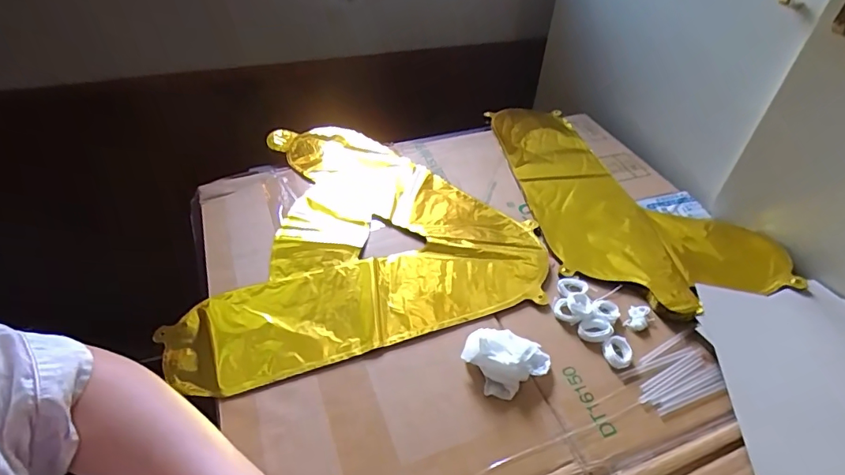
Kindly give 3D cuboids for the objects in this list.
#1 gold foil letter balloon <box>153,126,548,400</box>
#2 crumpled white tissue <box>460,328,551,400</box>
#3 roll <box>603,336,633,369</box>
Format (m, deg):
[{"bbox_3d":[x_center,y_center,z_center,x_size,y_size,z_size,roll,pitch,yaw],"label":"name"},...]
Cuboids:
[{"bbox_3d":[-0.090,-0.026,0.540,0.357,0.008,0.359,-13,46,-16],"label":"gold foil letter balloon"},{"bbox_3d":[0.071,0.098,0.409,0.064,0.029,0.058,-24,50,-25],"label":"crumpled white tissue"},{"bbox_3d":[0.173,0.101,0.426,0.024,0.009,0.028,19,46,16],"label":"roll"}]

